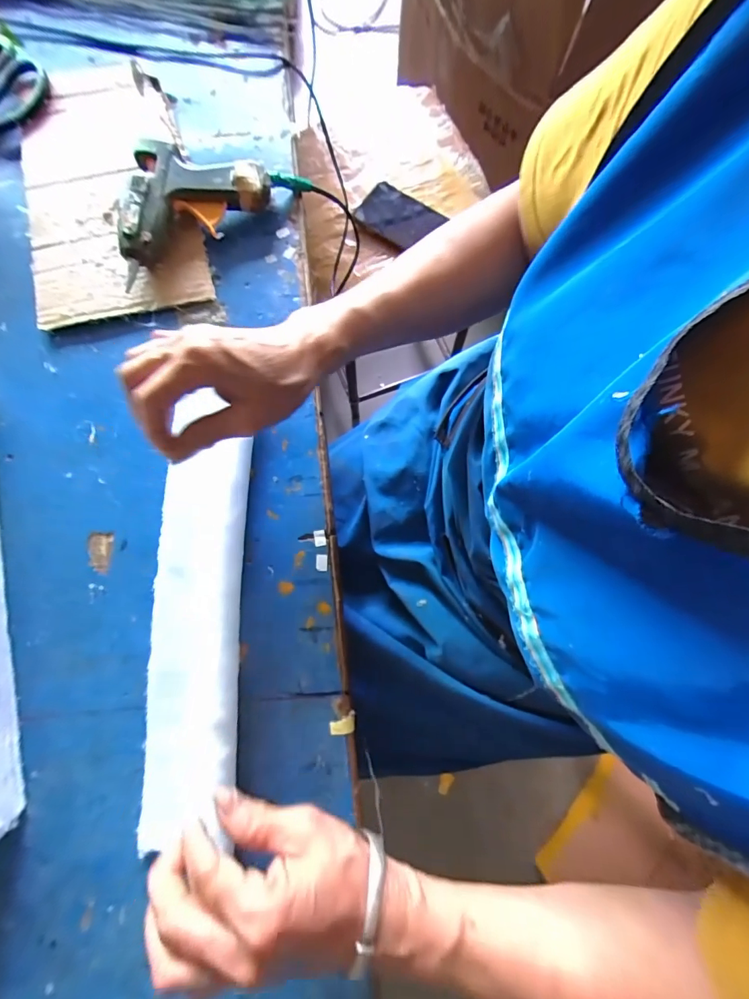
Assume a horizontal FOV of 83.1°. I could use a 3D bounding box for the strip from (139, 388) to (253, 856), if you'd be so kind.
[{"bbox_3d":[-0.125,0.090,0.294,0.066,0.020,0.261,1,80,-1],"label":"strip"}]

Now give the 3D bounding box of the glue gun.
[{"bbox_3d":[-0.174,-0.261,0.367,0.152,0.035,0.091,-39,81,-9],"label":"glue gun"}]

